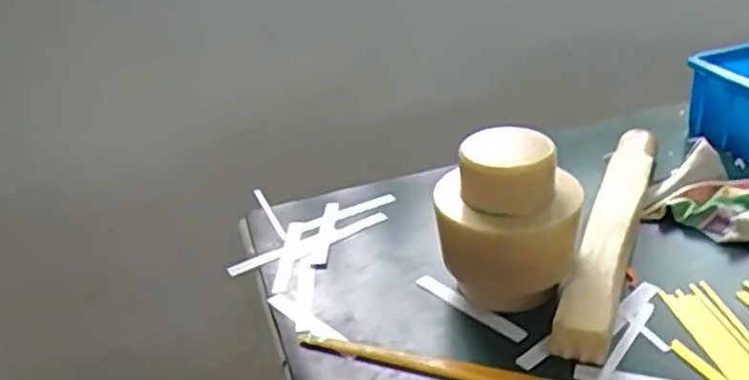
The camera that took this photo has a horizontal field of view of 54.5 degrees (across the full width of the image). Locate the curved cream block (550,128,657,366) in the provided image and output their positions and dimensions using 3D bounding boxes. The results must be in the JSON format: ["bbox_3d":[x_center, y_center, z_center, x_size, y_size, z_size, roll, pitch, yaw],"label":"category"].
[{"bbox_3d":[0.215,0.030,0.649,0.045,0.039,0.345,8,32,23],"label":"curved cream block"}]

